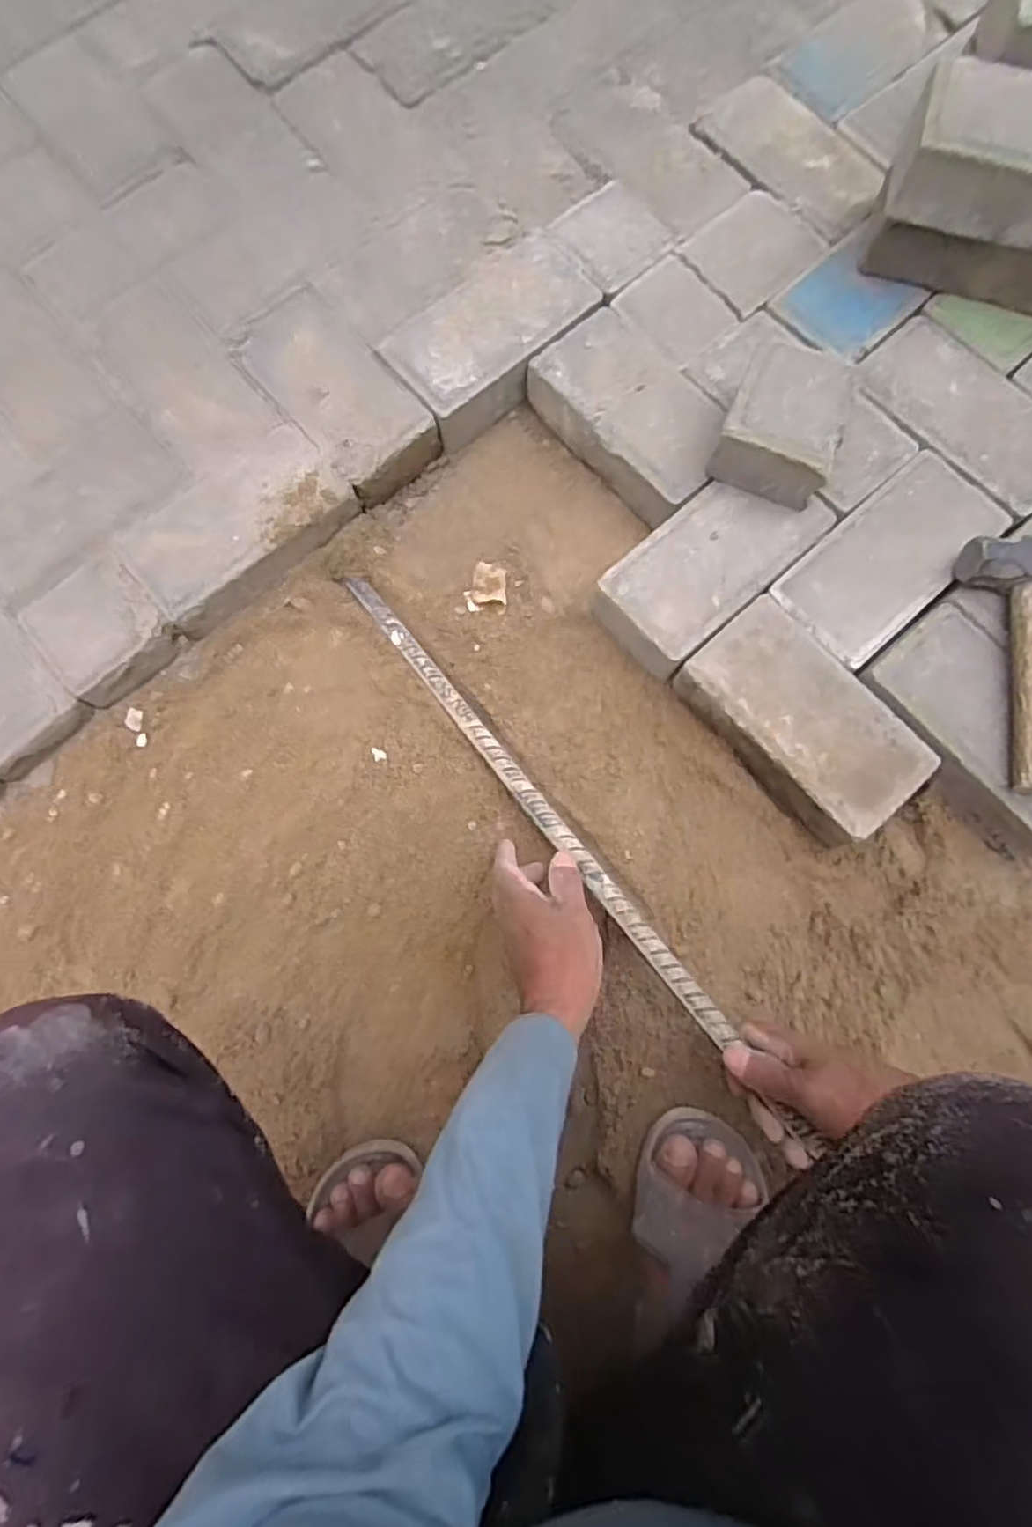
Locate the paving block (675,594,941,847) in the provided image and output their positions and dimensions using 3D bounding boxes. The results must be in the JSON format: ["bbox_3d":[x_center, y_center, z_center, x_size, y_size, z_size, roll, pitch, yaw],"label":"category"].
[{"bbox_3d":[0.249,-0.037,0.598,0.108,0.058,0.203,-41,81,-7],"label":"paving block"}]

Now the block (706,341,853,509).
[{"bbox_3d":[0.229,-0.292,0.590,0.096,0.065,0.106,25,80,5],"label":"block"}]

